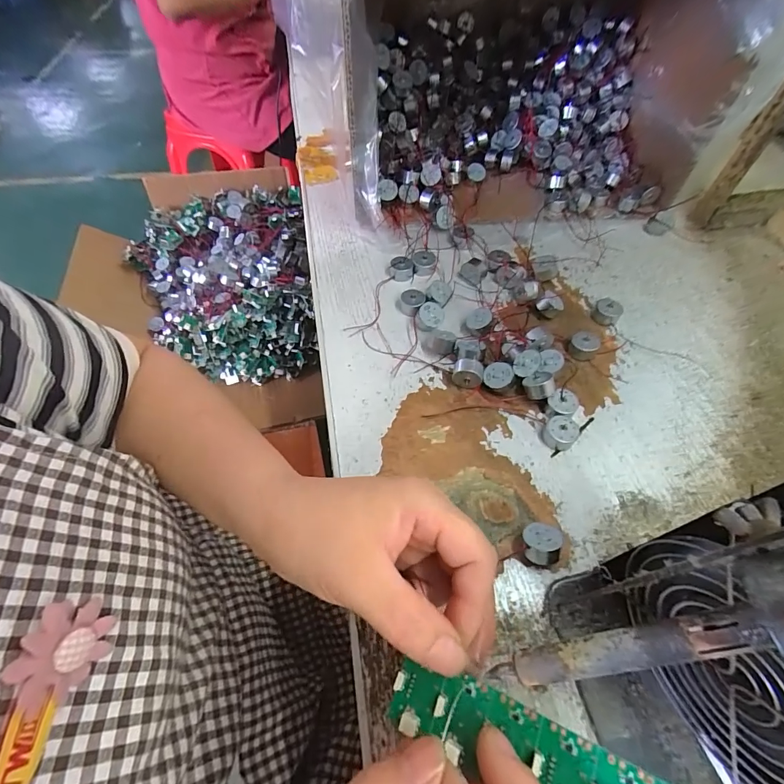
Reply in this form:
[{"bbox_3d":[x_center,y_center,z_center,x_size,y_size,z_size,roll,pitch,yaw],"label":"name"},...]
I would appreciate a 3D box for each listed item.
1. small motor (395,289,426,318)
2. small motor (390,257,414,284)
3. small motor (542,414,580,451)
[{"bbox_3d":[0.017,-0.083,0.376,0.026,0.015,0.024,6,56,4],"label":"small motor"},{"bbox_3d":[0.010,-0.124,0.402,0.023,0.014,0.020,18,57,12],"label":"small motor"},{"bbox_3d":[0.129,0.030,0.301,0.024,0.014,0.026,0,55,0],"label":"small motor"}]

